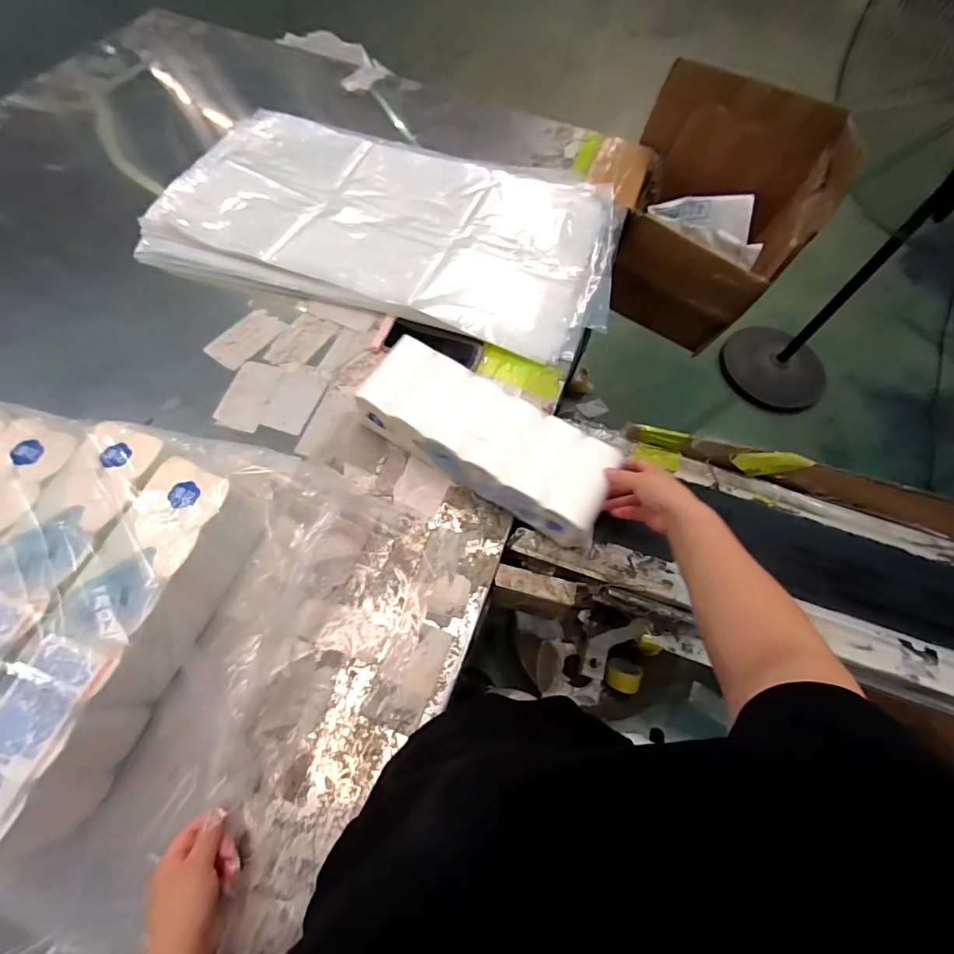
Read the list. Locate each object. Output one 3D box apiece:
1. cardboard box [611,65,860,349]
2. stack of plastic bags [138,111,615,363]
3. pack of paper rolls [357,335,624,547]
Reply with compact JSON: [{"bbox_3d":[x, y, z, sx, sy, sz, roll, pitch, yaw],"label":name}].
[{"bbox_3d":[0.533,-0.591,1.086,0.382,0.430,0.308,21,64,6],"label":"cardboard box"},{"bbox_3d":[-0.157,-0.504,0.911,0.862,0.040,0.489,13,64,2],"label":"stack of plastic bags"},{"bbox_3d":[0.014,-0.051,0.672,0.366,0.093,0.135,33,68,12],"label":"pack of paper rolls"}]

